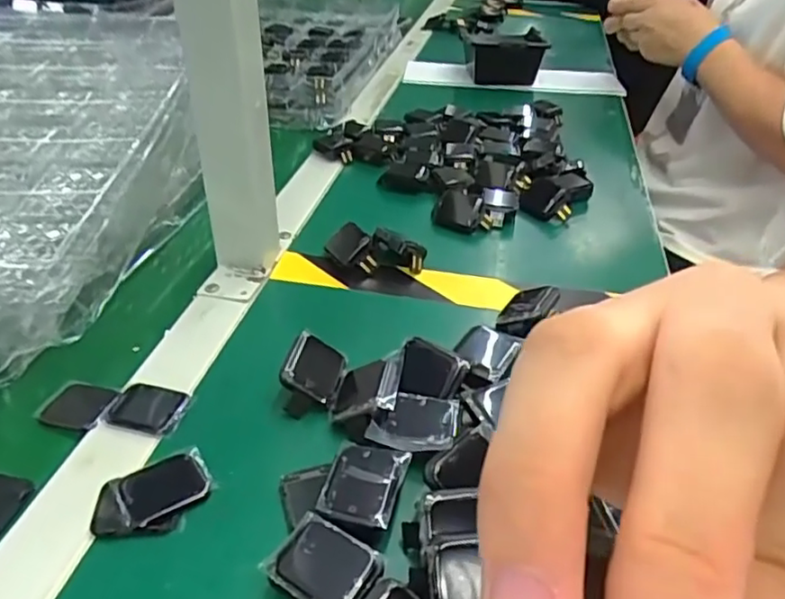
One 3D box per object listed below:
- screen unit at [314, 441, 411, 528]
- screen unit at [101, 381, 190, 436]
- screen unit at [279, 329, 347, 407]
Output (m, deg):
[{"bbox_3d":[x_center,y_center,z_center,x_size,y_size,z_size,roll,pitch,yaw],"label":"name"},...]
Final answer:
[{"bbox_3d":[-0.014,0.088,0.301,0.036,0.004,0.044,14,40,11],"label":"screen unit"},{"bbox_3d":[-0.139,0.061,0.351,0.042,0.004,0.034,8,37,8],"label":"screen unit"},{"bbox_3d":[-0.046,0.040,0.368,0.035,0.009,0.044,36,33,-13],"label":"screen unit"}]

